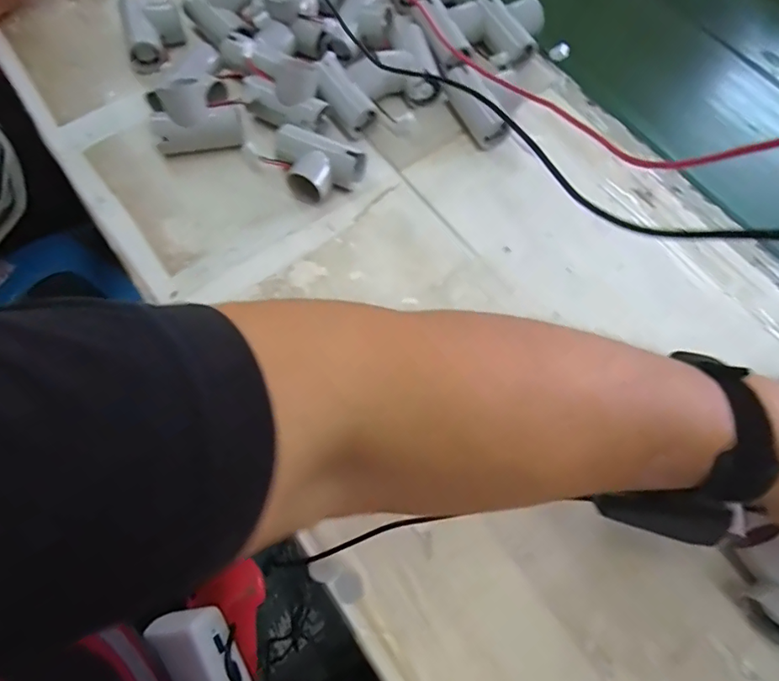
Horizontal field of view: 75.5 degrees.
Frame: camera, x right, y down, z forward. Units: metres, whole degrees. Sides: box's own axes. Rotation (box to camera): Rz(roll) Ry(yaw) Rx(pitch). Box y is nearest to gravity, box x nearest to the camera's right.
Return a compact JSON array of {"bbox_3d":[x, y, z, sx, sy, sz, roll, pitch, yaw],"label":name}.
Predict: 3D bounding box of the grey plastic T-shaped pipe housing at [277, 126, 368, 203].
[{"bbox_3d":[-0.064,-0.146,0.426,0.077,0.030,0.049,18,68,4],"label":"grey plastic T-shaped pipe housing"}]

